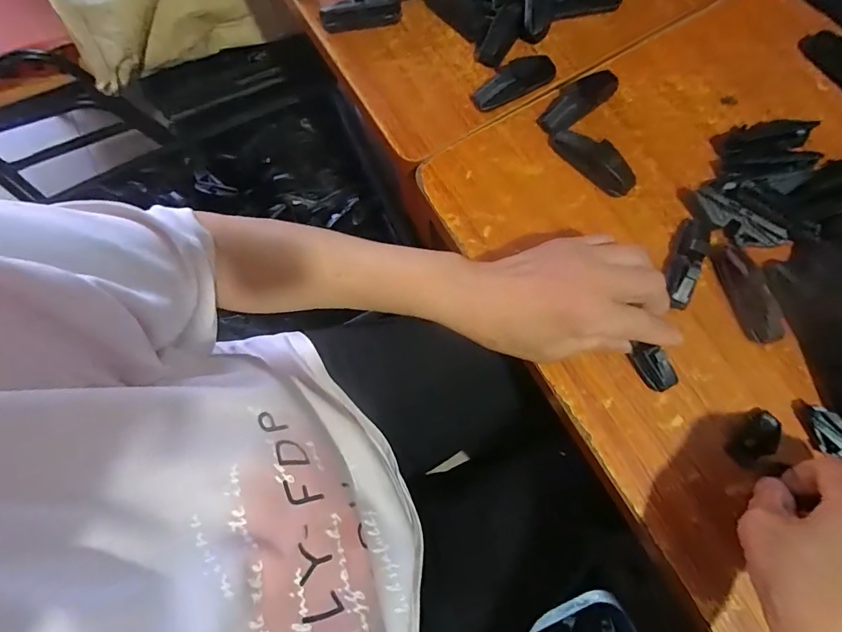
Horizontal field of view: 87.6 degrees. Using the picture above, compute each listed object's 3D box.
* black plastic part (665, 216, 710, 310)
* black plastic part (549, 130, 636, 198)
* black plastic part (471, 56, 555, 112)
[{"bbox_3d":[0.201,-0.042,0.331,0.021,0.022,0.073,22,77,7],"label":"black plastic part"},{"bbox_3d":[0.137,-0.125,0.351,0.074,0.026,0.018,44,81,12],"label":"black plastic part"},{"bbox_3d":[0.079,-0.200,0.375,0.073,0.019,0.022,-24,76,-4],"label":"black plastic part"}]

